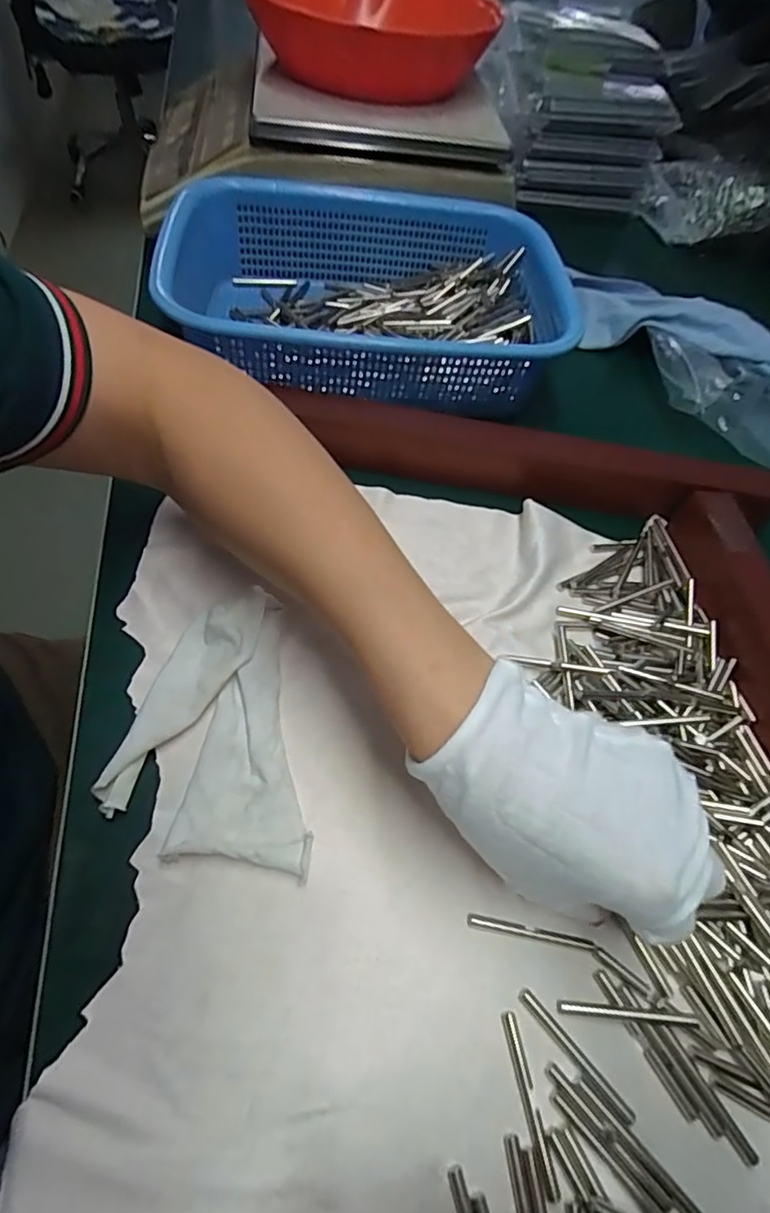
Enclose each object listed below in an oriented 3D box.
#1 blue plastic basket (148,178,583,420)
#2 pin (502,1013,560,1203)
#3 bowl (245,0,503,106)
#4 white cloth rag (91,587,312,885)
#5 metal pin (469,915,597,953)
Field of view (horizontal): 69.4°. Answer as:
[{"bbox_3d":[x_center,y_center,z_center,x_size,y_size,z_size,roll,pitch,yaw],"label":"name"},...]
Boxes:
[{"bbox_3d":[-0.003,-0.237,0.428,0.267,0.071,0.213,2,57,-4],"label":"blue plastic basket"},{"bbox_3d":[0.054,0.184,0.207,0.005,0.004,0.053,-7,58,-9],"label":"pin"},{"bbox_3d":[-0.007,-0.491,0.472,0.191,0.050,0.221,3,57,-3],"label":"bowl"},{"bbox_3d":[-0.072,0.050,0.269,0.091,0.017,0.130,9,57,1],"label":"white cloth rag"},{"bbox_3d":[0.063,0.139,0.237,0.054,0.004,0.005,11,57,2],"label":"metal pin"}]

